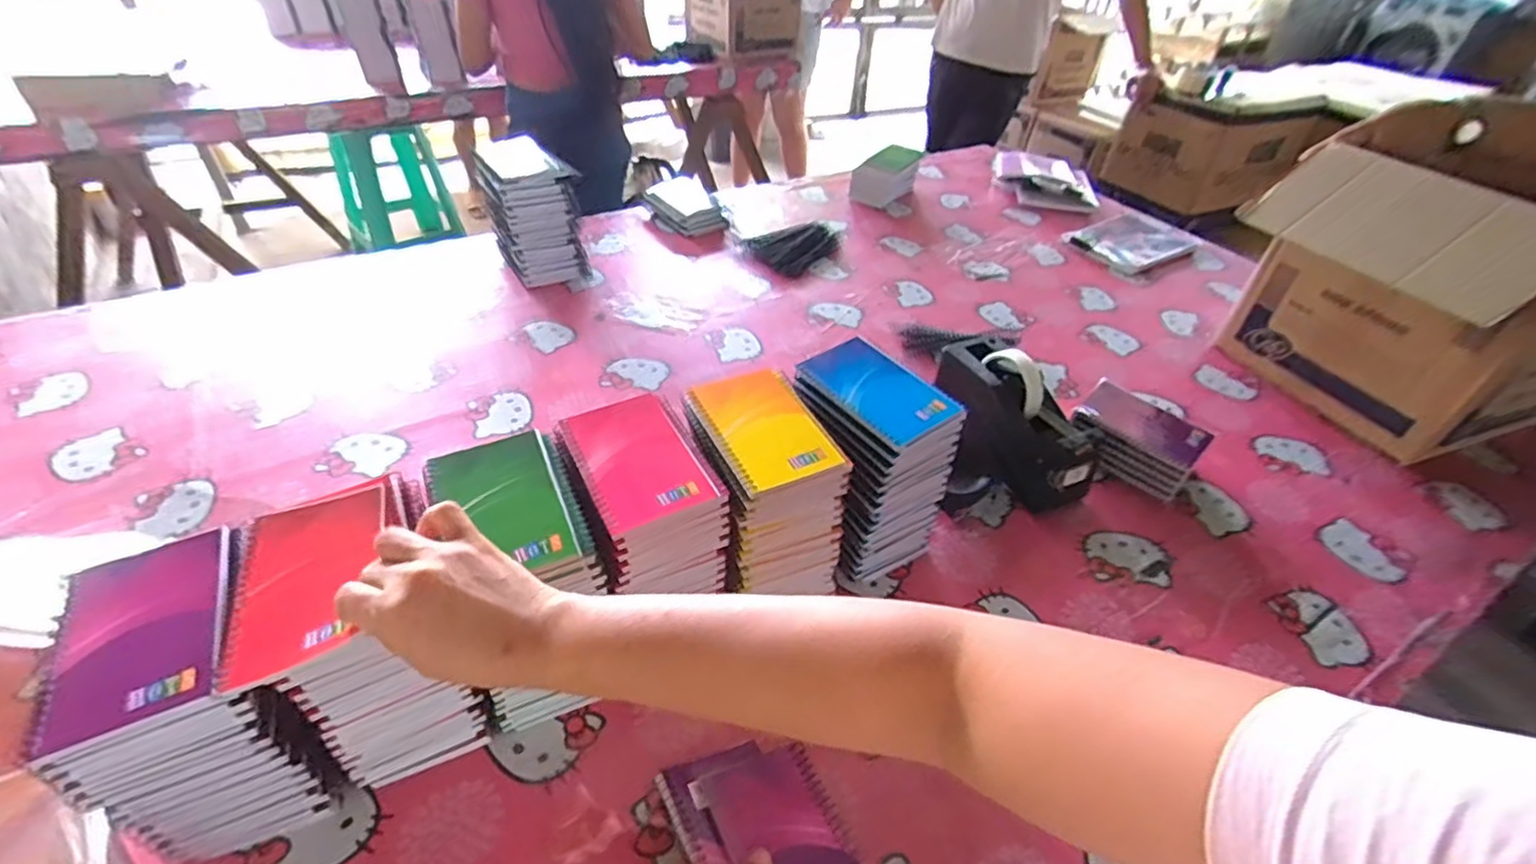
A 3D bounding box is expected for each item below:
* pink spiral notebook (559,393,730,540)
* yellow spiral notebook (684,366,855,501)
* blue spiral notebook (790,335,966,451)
[{"bbox_3d":[-0.099,0.018,0.503,0.089,0.012,0.122,-18,46,-22],"label":"pink spiral notebook"},{"bbox_3d":[-0.004,-0.006,0.537,0.089,0.008,0.129,-15,45,-20],"label":"yellow spiral notebook"},{"bbox_3d":[0.099,-0.041,0.579,0.085,0.013,0.124,-26,54,-28],"label":"blue spiral notebook"}]

